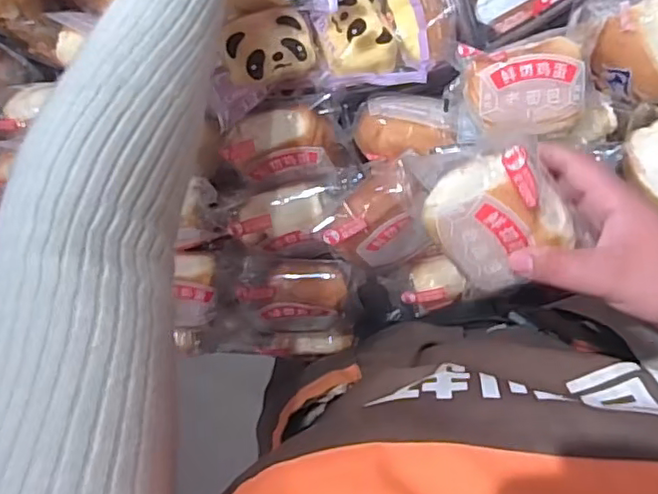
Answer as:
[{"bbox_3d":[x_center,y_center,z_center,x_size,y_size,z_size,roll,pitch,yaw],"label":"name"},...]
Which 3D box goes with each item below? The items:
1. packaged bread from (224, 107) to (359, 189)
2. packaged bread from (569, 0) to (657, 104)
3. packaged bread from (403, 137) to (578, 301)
[{"bbox_3d":[-0.037,-0.092,0.550,0.109,0.044,0.067,-5,96,7],"label":"packaged bread"},{"bbox_3d":[0.242,-0.163,0.484,0.068,0.049,0.111,-26,93,9],"label":"packaged bread"},{"bbox_3d":[0.106,-0.024,0.387,0.083,0.055,0.097,-28,114,34],"label":"packaged bread"}]

